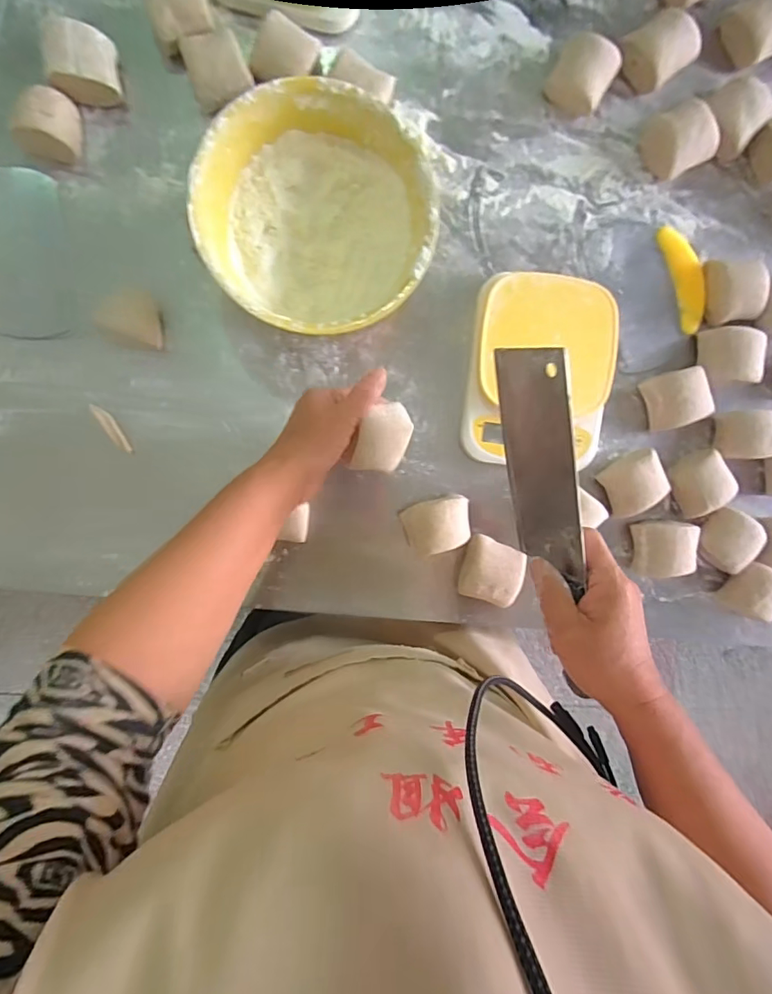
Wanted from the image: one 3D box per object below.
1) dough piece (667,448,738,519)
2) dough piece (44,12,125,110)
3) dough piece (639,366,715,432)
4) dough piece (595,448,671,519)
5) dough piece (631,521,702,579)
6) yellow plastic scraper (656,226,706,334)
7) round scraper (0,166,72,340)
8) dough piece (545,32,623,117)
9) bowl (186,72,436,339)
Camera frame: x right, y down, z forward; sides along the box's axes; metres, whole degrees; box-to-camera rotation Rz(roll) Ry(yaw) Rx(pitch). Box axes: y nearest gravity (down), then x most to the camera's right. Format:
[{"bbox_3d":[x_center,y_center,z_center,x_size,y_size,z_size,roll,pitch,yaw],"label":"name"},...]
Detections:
[{"bbox_3d":[0.350,-0.016,0.559,0.060,0.044,0.059,-30,96,-3],"label":"dough piece"},{"bbox_3d":[-0.280,-0.405,0.472,0.057,0.043,0.054,-4,95,-5],"label":"dough piece"},{"bbox_3d":[0.321,-0.108,0.553,0.062,0.044,0.060,-17,96,-4],"label":"dough piece"},{"bbox_3d":[0.271,-0.015,0.551,0.061,0.029,0.059,-26,96,-3],"label":"dough piece"},{"bbox_3d":[0.309,0.057,0.565,0.063,0.041,0.061,-1,94,-5],"label":"dough piece"},{"bbox_3d":[0.331,-0.241,0.554,0.032,0.011,0.116,-19,96,-4],"label":"yellow plastic scraper"},{"bbox_3d":[-0.369,-0.236,0.490,0.111,0.017,0.158,-6,95,-5],"label":"round scraper"},{"bbox_3d":[0.199,-0.425,0.511,0.059,0.045,0.058,0,94,-5],"label":"dough piece"},{"bbox_3d":[-0.063,-0.248,0.474,0.200,0.093,0.196,0,94,-5],"label":"bowl"}]

